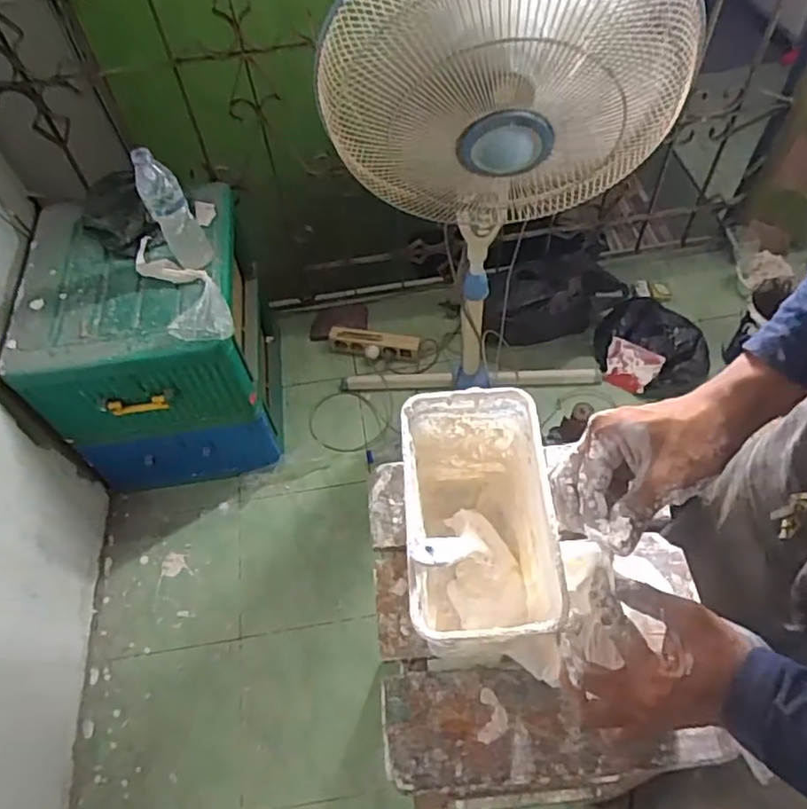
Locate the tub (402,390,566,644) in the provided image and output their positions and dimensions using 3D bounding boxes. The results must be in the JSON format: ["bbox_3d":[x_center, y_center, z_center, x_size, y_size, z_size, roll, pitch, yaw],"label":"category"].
[{"bbox_3d":[0.061,0.110,0.531,0.109,0.145,0.192,-4,57,1],"label":"tub"}]

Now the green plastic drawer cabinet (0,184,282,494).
[{"bbox_3d":[-0.502,-0.115,1.335,0.382,0.503,0.423,-10,57,-2],"label":"green plastic drawer cabinet"}]

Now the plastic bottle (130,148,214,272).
[{"bbox_3d":[-0.388,-0.327,1.059,0.070,0.219,0.059,-30,60,-15],"label":"plastic bottle"}]

